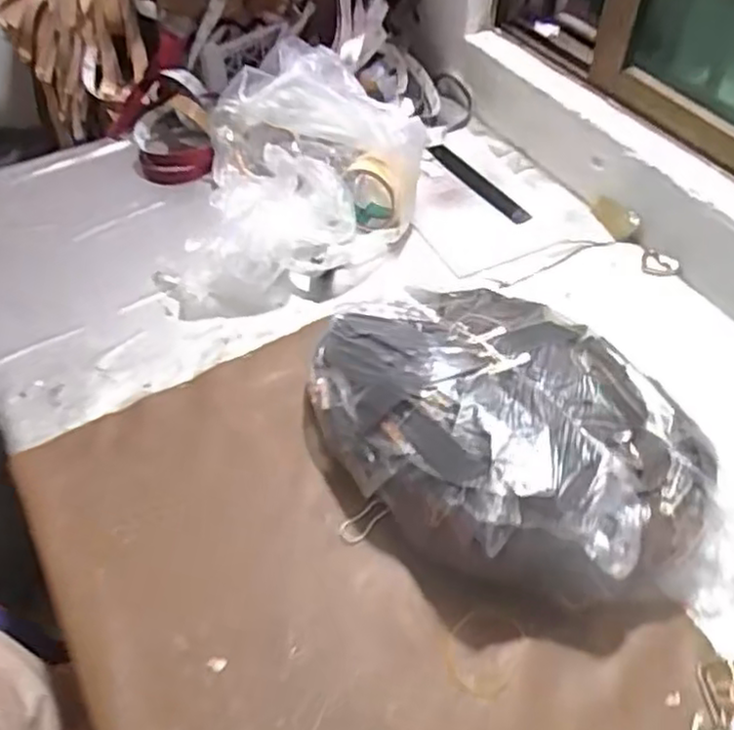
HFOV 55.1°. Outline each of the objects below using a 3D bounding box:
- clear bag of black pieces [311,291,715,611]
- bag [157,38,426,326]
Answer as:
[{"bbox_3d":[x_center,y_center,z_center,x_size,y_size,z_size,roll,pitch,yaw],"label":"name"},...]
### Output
[{"bbox_3d":[0.132,0.060,0.666,0.389,0.138,0.253,36,59,26],"label":"clear bag of black pieces"},{"bbox_3d":[-0.084,-0.252,0.925,0.296,0.141,0.396,5,51,5],"label":"bag"}]

